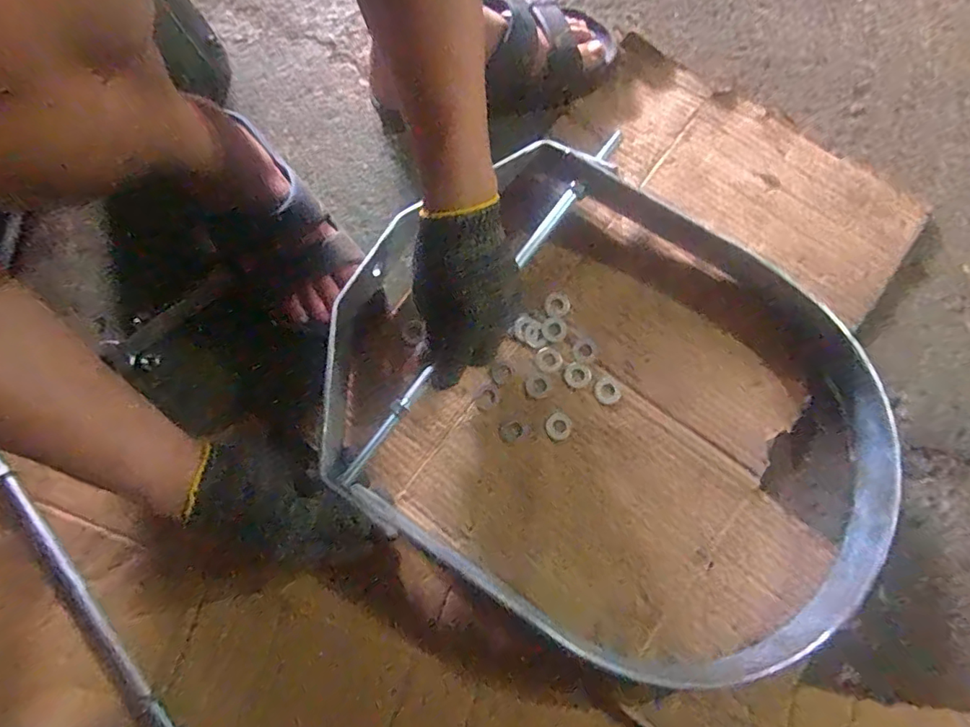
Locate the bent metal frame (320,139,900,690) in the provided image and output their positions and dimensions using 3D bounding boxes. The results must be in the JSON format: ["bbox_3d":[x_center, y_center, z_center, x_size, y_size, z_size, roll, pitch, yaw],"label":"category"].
[{"bbox_3d":[0.104,0.032,0.465,0.517,0.066,0.401,35,80,8],"label":"bent metal frame"}]

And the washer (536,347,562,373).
[{"bbox_3d":[0.062,-0.004,0.499,0.025,0.004,0.025,10,77,3],"label":"washer"}]

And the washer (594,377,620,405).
[{"bbox_3d":[0.117,0.026,0.490,0.023,0.004,0.025,0,77,1],"label":"washer"}]

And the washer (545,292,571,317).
[{"bbox_3d":[0.072,-0.059,0.508,0.025,0.004,0.025,0,77,1],"label":"washer"}]

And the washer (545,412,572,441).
[{"bbox_3d":[0.070,0.059,0.484,0.025,0.004,0.025,0,77,1],"label":"washer"}]

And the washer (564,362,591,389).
[{"bbox_3d":[0.089,0.011,0.495,0.025,0.004,0.025,0,77,1],"label":"washer"}]

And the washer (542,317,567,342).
[{"bbox_3d":[0.068,-0.034,0.504,0.024,0.004,0.024,0,77,1],"label":"washer"}]

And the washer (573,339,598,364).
[{"bbox_3d":[0.098,-0.013,0.499,0.023,0.004,0.023,0,77,1],"label":"washer"}]

